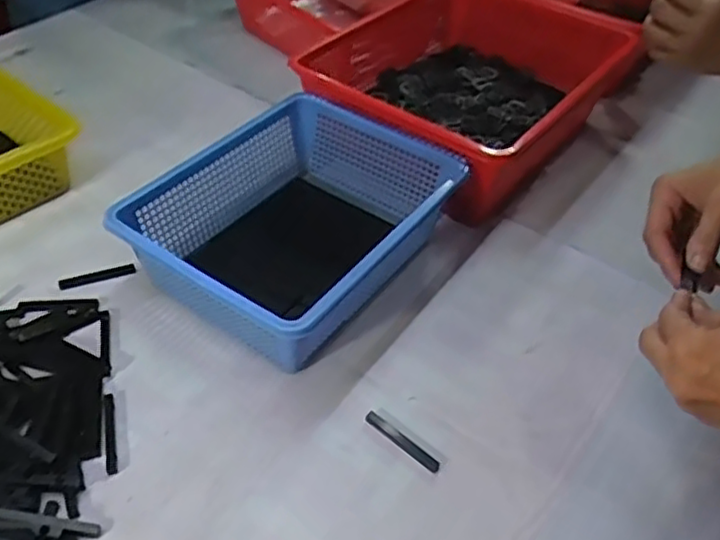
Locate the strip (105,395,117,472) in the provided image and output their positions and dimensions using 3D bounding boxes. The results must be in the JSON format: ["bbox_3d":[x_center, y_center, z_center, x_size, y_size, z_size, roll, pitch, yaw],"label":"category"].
[{"bbox_3d":[-0.212,0.137,0.574,0.008,0.004,0.077,-10,45,-12],"label":"strip"}]

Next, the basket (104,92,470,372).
[{"bbox_3d":[-0.062,-0.043,0.699,0.237,0.105,0.297,25,49,22],"label":"basket"}]

